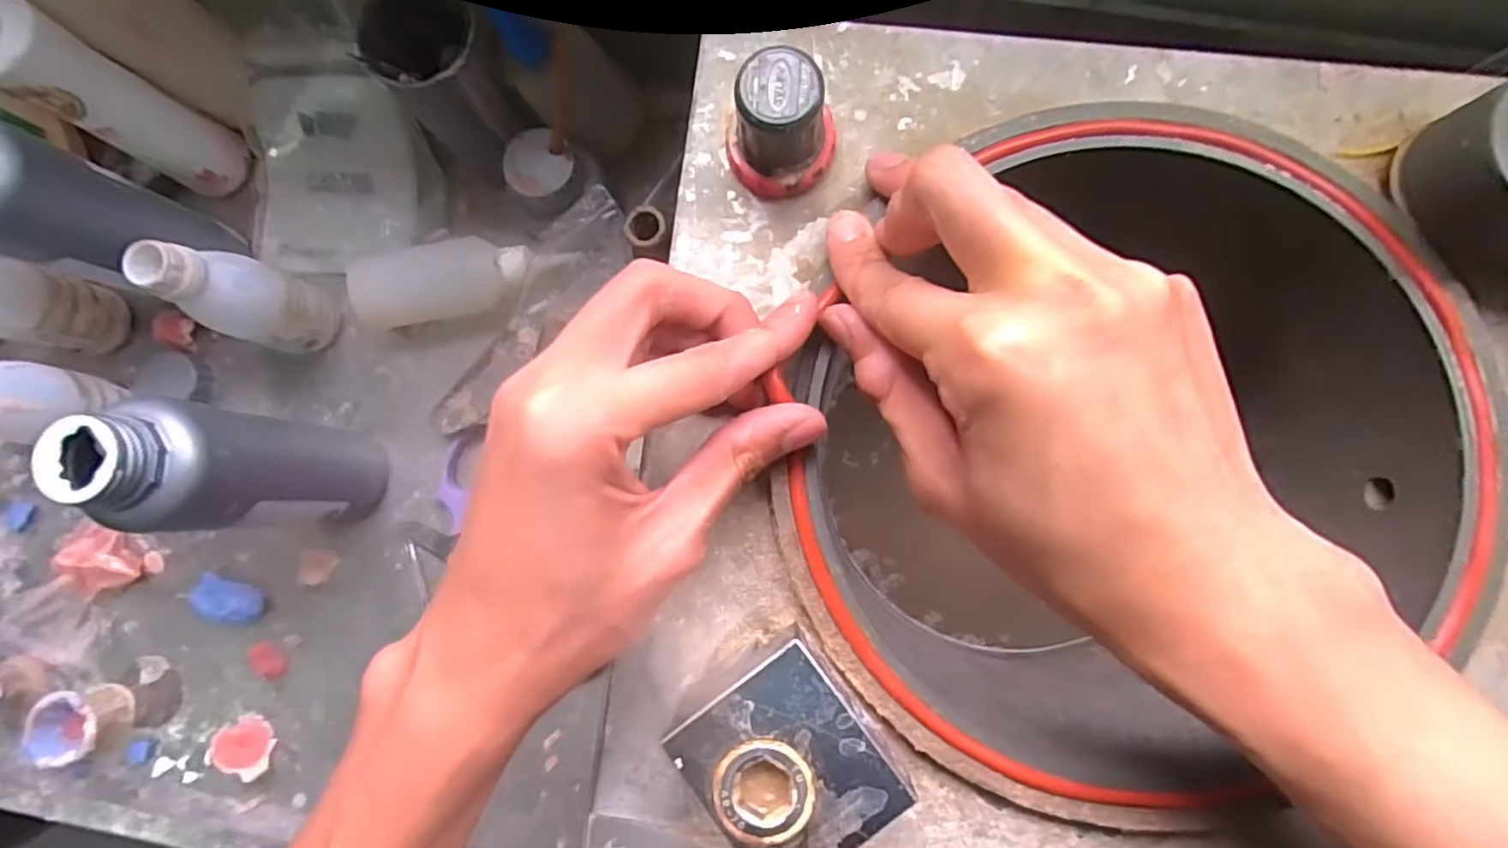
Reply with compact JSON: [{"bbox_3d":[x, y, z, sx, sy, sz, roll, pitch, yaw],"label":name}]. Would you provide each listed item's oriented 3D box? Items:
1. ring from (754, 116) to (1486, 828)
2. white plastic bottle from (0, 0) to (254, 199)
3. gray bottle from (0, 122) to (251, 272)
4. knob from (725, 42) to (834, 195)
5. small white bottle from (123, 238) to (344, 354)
[{"bbox_3d":[0.124,0.010,0.210,0.206,0.016,0.218,0,84,3],"label":"ring"},{"bbox_3d":[-0.403,-0.203,0.424,0.042,0.175,0.049,37,87,6],"label":"white plastic bottle"},{"bbox_3d":[-0.392,-0.119,0.406,0.056,0.179,0.053,0,84,3],"label":"gray bottle"},{"bbox_3d":[0.008,-0.096,0.220,0.035,0.034,0.030,12,85,4],"label":"knob"},{"bbox_3d":[-0.323,-0.080,0.435,0.040,0.123,0.048,25,86,5],"label":"small white bottle"}]

